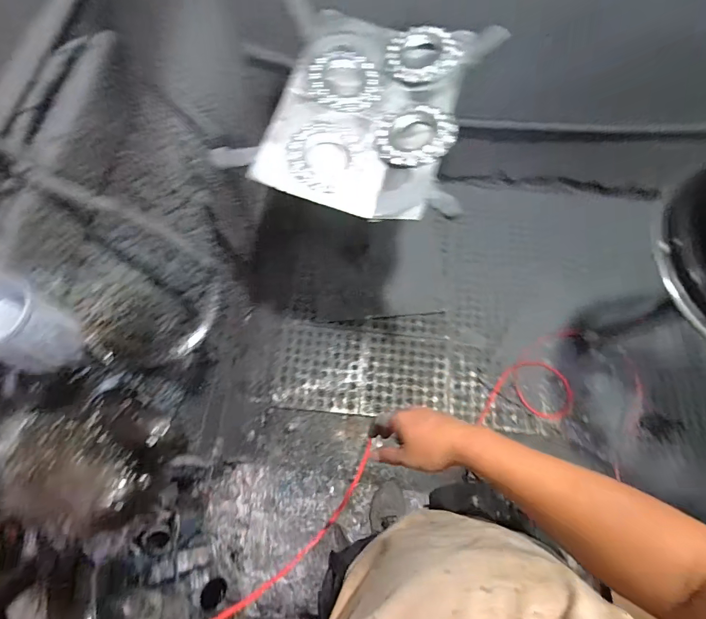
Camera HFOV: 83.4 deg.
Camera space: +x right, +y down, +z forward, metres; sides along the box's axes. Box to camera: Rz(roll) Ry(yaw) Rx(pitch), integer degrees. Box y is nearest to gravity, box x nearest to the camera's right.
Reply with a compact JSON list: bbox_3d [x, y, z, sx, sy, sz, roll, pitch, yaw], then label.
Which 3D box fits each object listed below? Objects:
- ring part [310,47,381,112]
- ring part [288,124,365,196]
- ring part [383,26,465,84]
[{"bbox_3d":[-0.019,-0.530,0.907,0.153,0.020,0.177,-4,71,-2],"label":"ring part"},{"bbox_3d":[-0.060,-0.322,0.844,0.160,0.020,0.155,1,84,-9],"label":"ring part"},{"bbox_3d":[0.157,-0.595,0.923,0.154,0.010,0.158,-3,76,13],"label":"ring part"}]

